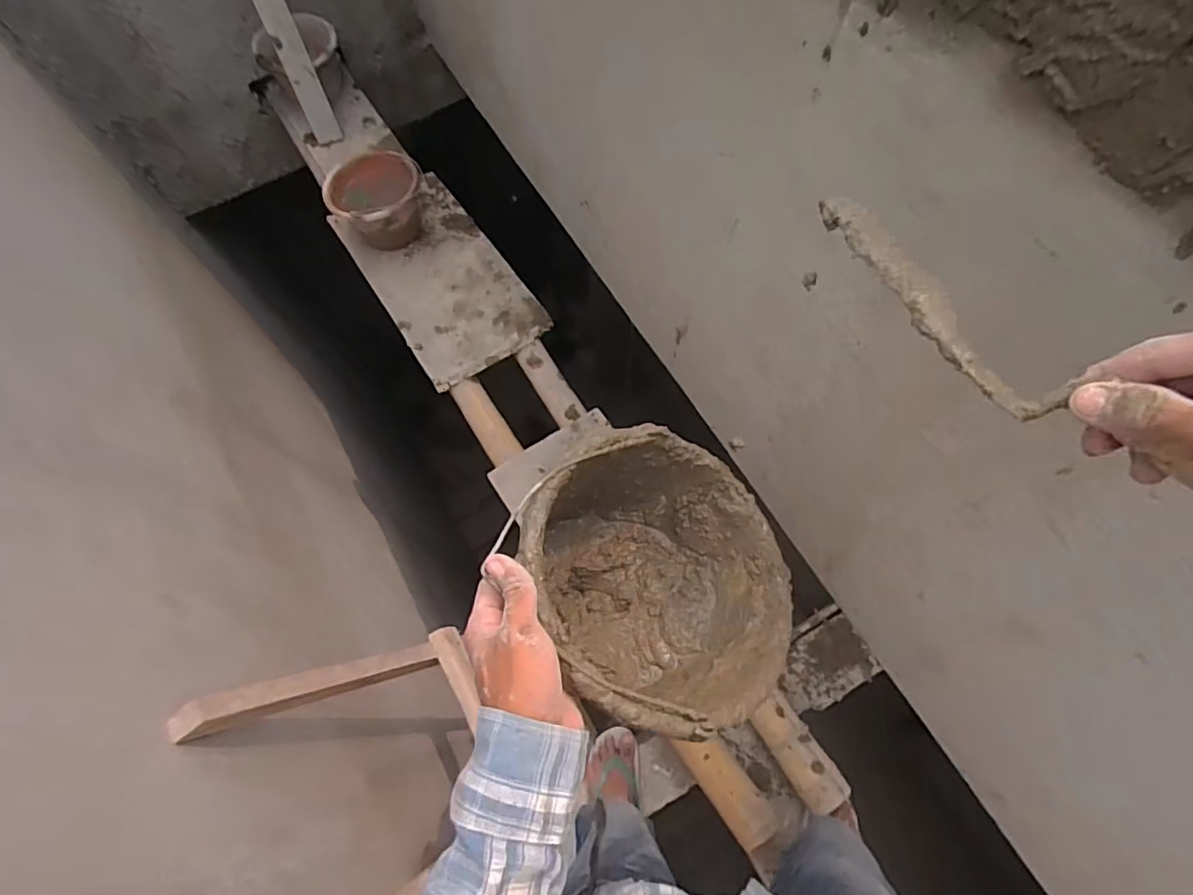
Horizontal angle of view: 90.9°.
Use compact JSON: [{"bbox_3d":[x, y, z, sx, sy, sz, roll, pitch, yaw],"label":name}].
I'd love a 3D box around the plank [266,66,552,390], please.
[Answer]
[{"bbox_3d":[-0.416,-0.459,1.554,0.325,0.031,0.627,-32,70,-11],"label":"plank"}]

